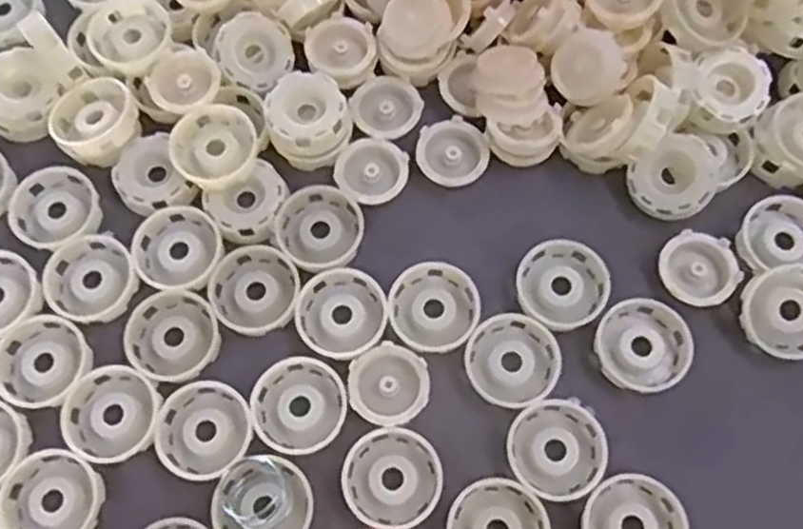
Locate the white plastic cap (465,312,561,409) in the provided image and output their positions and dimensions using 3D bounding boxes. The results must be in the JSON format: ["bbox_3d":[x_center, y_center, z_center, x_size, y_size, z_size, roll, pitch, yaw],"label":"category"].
[{"bbox_3d":[0.075,0.065,0.506,0.060,0.014,0.061,0,69,-1],"label":"white plastic cap"}]

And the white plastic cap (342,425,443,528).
[{"bbox_3d":[-0.006,0.138,0.483,0.061,0.015,0.061,0,69,-1],"label":"white plastic cap"}]

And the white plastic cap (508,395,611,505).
[{"bbox_3d":[0.101,0.119,0.485,0.062,0.012,0.060,-37,70,-12],"label":"white plastic cap"}]

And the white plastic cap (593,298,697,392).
[{"bbox_3d":[0.164,0.055,0.510,0.060,0.015,0.062,0,69,-1],"label":"white plastic cap"}]

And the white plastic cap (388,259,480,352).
[{"bbox_3d":[0.023,0.029,0.520,0.061,0.012,0.062,0,69,-1],"label":"white plastic cap"}]

